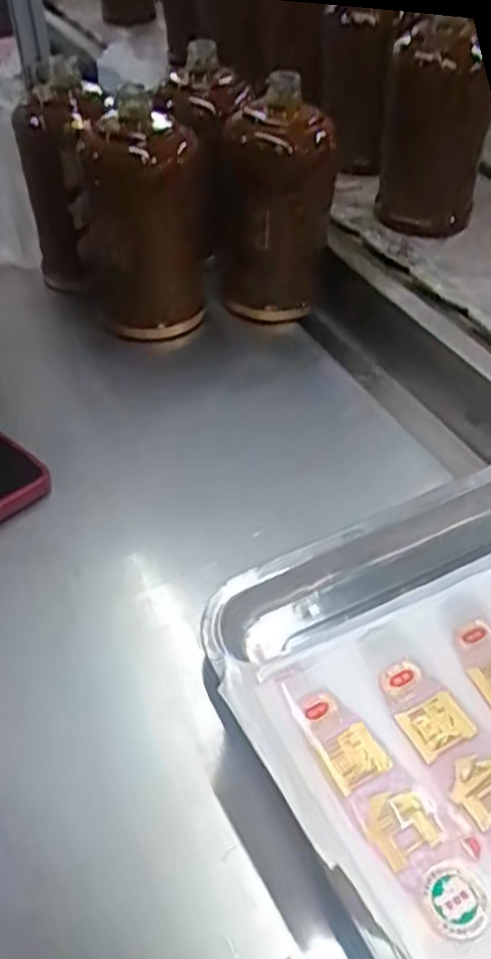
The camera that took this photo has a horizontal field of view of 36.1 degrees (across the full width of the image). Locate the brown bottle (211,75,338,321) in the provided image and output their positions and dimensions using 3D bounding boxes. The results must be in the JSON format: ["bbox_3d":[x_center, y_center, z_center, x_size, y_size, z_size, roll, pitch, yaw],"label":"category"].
[{"bbox_3d":[0.022,-0.230,0.635,0.101,0.163,0.100,-3,44,0],"label":"brown bottle"}]

